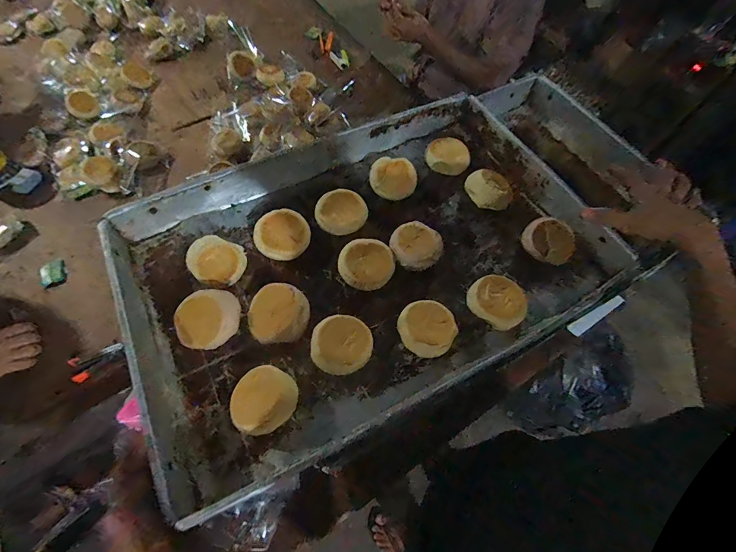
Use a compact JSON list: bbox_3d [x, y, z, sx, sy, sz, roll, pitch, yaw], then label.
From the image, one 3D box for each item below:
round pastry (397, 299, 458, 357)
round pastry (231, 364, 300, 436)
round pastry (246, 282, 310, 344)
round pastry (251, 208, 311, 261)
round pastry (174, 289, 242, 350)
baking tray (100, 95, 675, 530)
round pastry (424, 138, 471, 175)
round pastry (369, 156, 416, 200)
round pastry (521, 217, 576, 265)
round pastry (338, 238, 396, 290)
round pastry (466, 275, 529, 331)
[{"bbox_3d":[0.078,0.068,0.467,0.071,0.025,0.072,0,62,0],"label":"round pastry"},{"bbox_3d":[-0.117,0.144,0.412,0.065,0.037,0.070,0,62,0],"label":"round pastry"},{"bbox_3d":[-0.116,0.048,0.465,0.073,0.033,0.072,0,62,0],"label":"round pastry"},{"bbox_3d":[-0.124,-0.062,0.524,0.075,0.020,0.075,26,67,-10],"label":"round pastry"},{"bbox_3d":[-0.205,0.055,0.457,0.069,0.029,0.073,0,62,0],"label":"round pastry"},{"bbox_3d":[0.005,-0.037,0.503,0.635,0.085,0.429,-25,65,-12],"label":"baking tray"},{"bbox_3d":[0.139,-0.208,0.620,0.073,0.031,0.058,16,64,9],"label":"round pastry"},{"bbox_3d":[0.041,-0.158,0.590,0.079,0.040,0.065,13,63,7],"label":"round pastry"},{"bbox_3d":[0.275,-0.055,0.540,0.061,0.025,0.073,-39,69,-18],"label":"round pastry"},{"bbox_3d":[-0.002,-0.018,0.508,0.078,0.027,0.069,-4,62,-2],"label":"round pastry"},{"bbox_3d":[0.179,0.034,0.491,0.074,0.030,0.071,0,62,0],"label":"round pastry"}]

